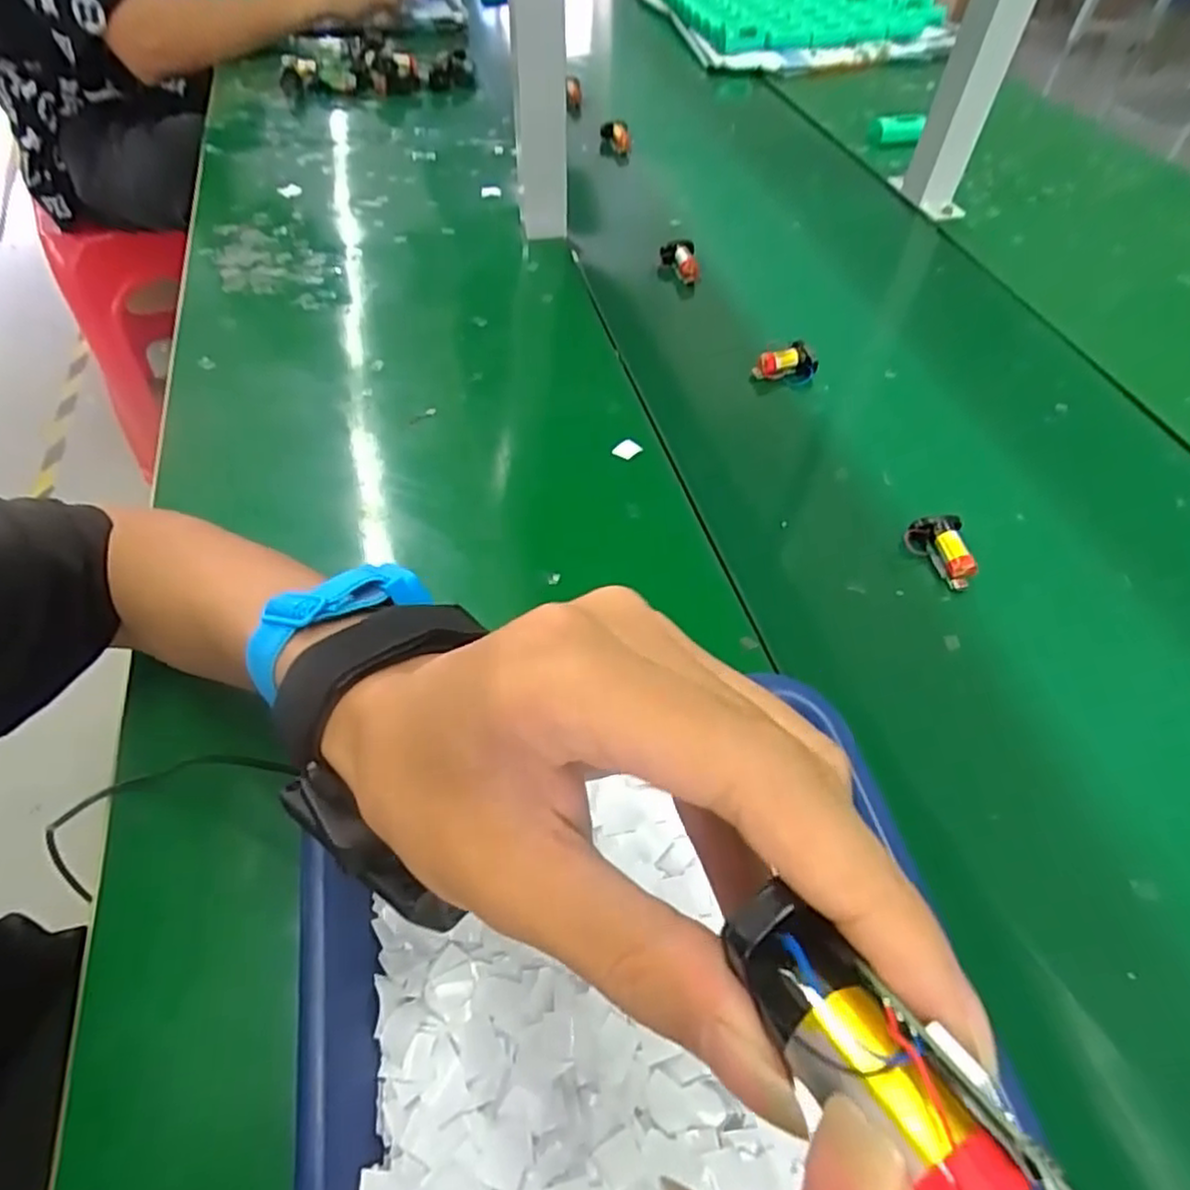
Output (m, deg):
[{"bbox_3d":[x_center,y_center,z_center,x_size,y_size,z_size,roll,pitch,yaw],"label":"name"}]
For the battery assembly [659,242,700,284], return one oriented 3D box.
[{"bbox_3d":[0.085,-0.324,0.673,0.026,0.024,0.049,-17,56,-15],"label":"battery assembly"}]

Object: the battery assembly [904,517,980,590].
[{"bbox_3d":[0.224,-0.027,0.451,0.032,0.023,0.046,1,53,-2],"label":"battery assembly"}]

